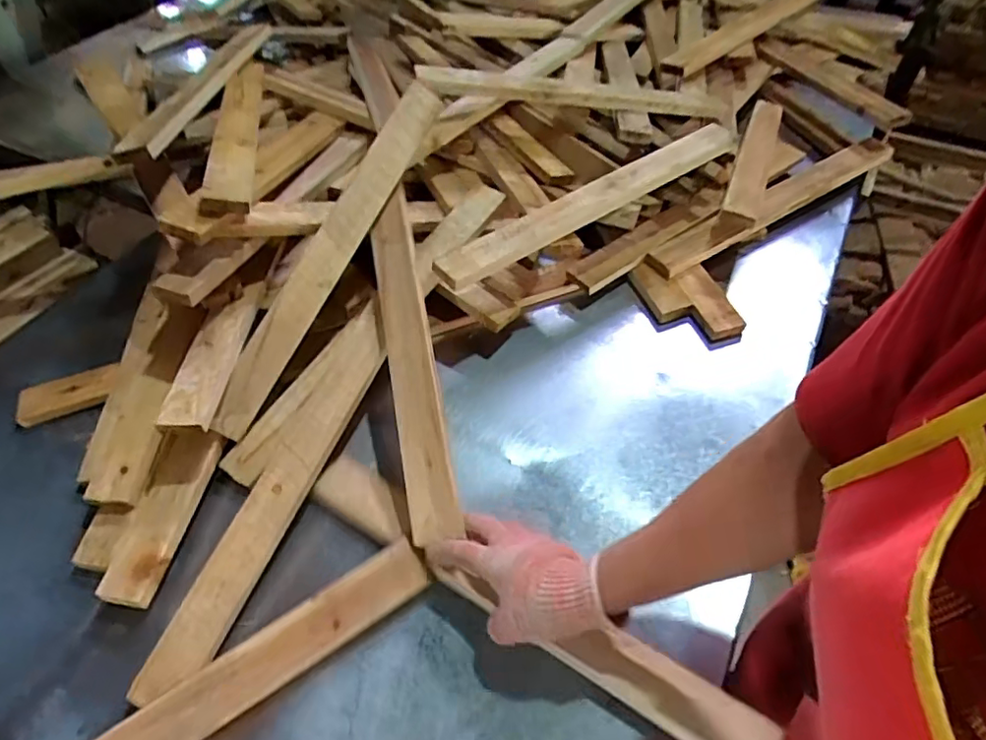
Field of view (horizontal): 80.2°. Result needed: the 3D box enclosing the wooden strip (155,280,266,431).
[{"bbox_3d":[-0.324,-0.021,0.683,0.048,0.023,0.223,1,51,4],"label":"wooden strip"}]

